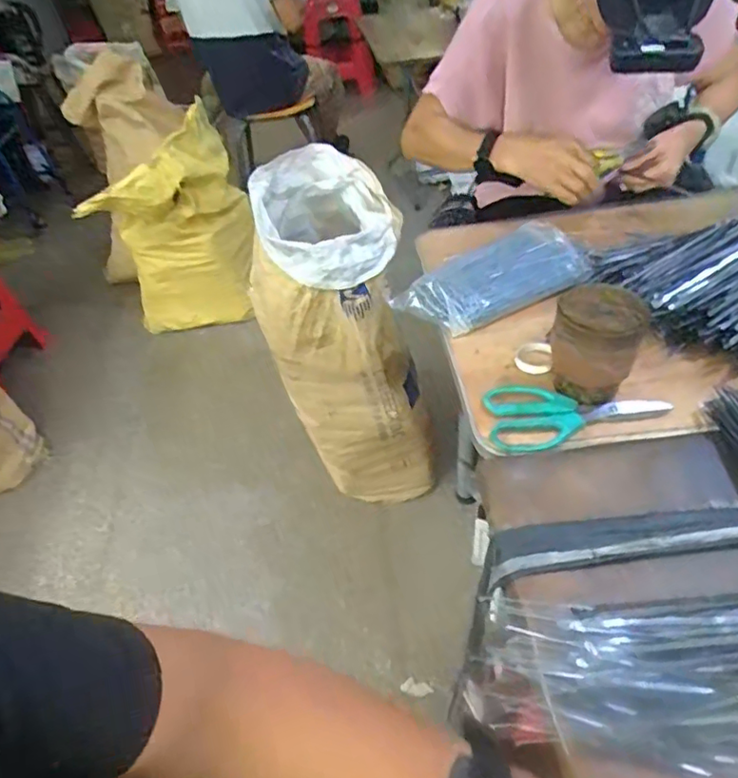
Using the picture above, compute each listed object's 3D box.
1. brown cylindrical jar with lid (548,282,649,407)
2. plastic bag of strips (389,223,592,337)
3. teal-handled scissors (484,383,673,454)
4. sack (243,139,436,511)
[{"bbox_3d":[0.240,-0.045,0.615,0.085,0.104,0.088,-4,44,3],"label":"brown cylindrical jar with lid"},{"bbox_3d":[0.170,-0.148,0.777,0.254,0.046,0.117,-27,47,-20],"label":"plastic bag of strips"},{"bbox_3d":[0.219,0.022,0.624,0.185,0.014,0.089,-9,44,-2],"label":"teal-handled scissors"},{"bbox_3d":[-0.069,-0.097,1.232,0.283,0.646,0.396,-17,45,-11],"label":"sack"}]

